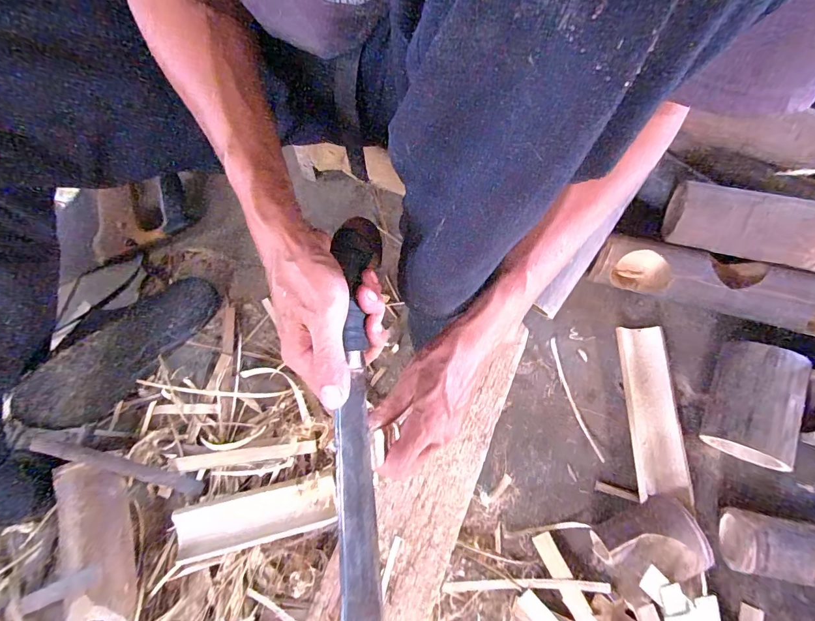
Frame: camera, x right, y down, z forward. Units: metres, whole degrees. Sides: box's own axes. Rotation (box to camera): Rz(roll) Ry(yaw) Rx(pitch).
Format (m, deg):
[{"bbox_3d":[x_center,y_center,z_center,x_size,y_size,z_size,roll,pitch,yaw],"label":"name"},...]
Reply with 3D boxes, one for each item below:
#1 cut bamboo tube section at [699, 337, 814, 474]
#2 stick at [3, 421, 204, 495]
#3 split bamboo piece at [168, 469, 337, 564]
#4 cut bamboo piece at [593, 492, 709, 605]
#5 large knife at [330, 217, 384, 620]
[{"bbox_3d":[0.399,0.107,0.475,0.072,0.069,0.129,21,75,8],"label":"cut bamboo tube section"},{"bbox_3d":[-0.353,0.180,0.482,0.216,0.027,0.021,23,74,-12],"label":"stick"},{"bbox_3d":[-0.174,0.239,0.469,0.186,0.022,0.058,-14,73,-3],"label":"split bamboo piece"},{"bbox_3d":[0.262,0.258,0.435,0.101,0.060,0.082,-25,74,-6],"label":"cut bamboo piece"},{"bbox_3d":[-0.032,0.081,0.274,0.026,0.032,0.306,-2,75,1],"label":"large knife"}]

